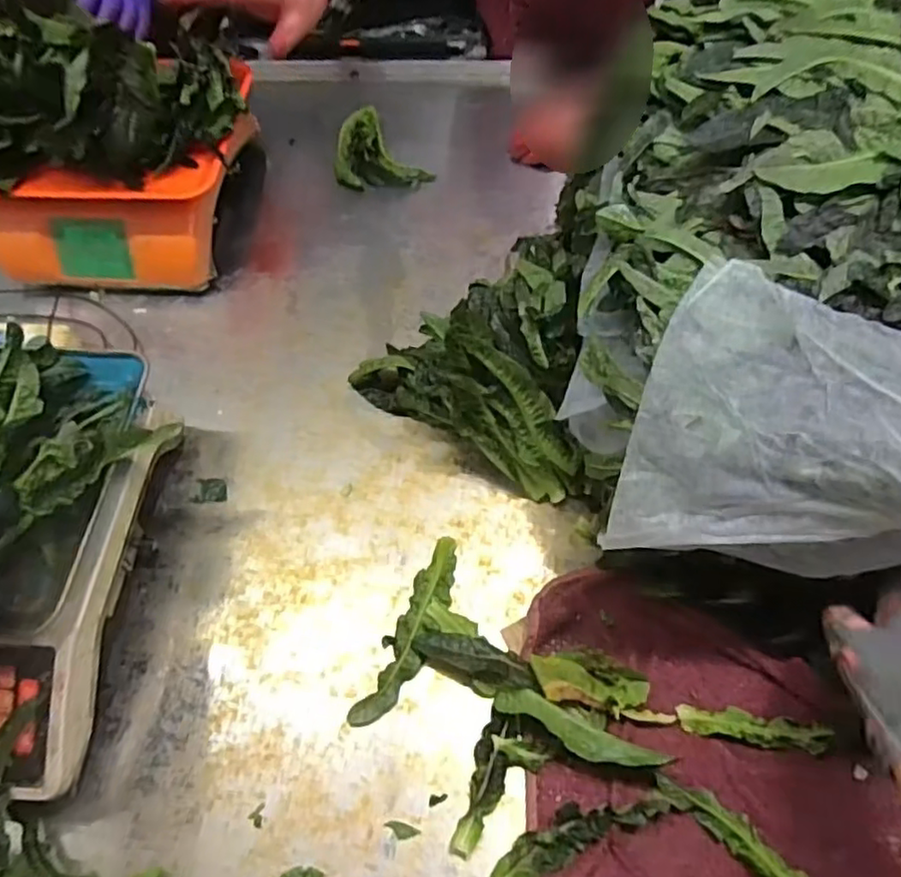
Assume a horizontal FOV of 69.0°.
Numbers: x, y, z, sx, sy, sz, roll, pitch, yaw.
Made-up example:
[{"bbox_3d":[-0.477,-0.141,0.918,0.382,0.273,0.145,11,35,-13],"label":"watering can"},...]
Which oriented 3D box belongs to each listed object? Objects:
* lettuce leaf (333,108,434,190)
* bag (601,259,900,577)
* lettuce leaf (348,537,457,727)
[{"bbox_3d":[-0.102,-0.355,0.830,0.096,0.033,0.144,-32,63,-19],"label":"lettuce leaf"},{"bbox_3d":[0.322,0.054,0.387,0.432,0.141,0.139,20,63,8],"label":"bag"},{"bbox_3d":[-0.029,0.152,0.528,0.033,0.010,0.163,21,60,12],"label":"lettuce leaf"}]

